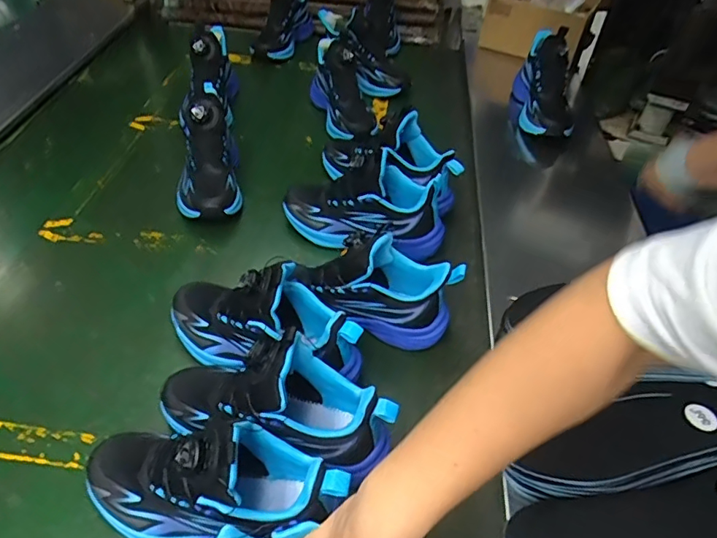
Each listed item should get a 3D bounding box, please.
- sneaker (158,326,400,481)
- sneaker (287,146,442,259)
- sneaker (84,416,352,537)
[{"bbox_3d":[-0.078,0.117,0.476,0.217,0.149,0.077,12,46,6],"label":"sneaker"},{"bbox_3d":[0.008,-0.094,0.690,0.218,0.135,0.086,16,46,11],"label":"sneaker"},{"bbox_3d":[-0.121,0.175,0.430,0.221,0.129,0.082,6,45,1],"label":"sneaker"}]

